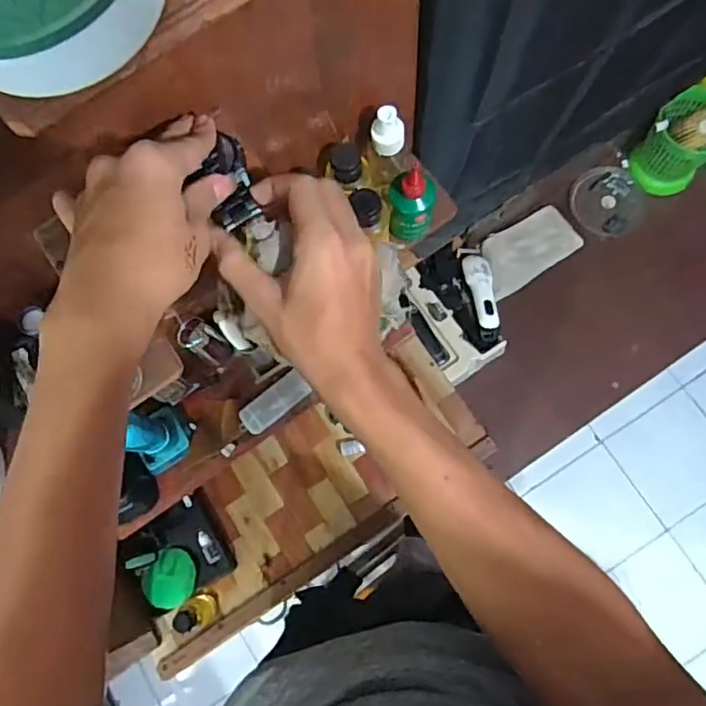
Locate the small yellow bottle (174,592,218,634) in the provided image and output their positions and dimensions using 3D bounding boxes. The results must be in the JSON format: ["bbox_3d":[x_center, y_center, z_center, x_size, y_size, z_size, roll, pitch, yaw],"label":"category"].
[{"bbox_3d":[-0.215,0.356,0.809,0.033,0.103,0.043,-36,78,-4],"label":"small yellow bottle"}]

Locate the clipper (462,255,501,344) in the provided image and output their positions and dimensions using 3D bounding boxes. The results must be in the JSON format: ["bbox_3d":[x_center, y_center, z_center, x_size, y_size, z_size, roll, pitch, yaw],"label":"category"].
[{"bbox_3d":[0.226,-0.099,1.042,0.050,0.034,0.168,-7,77,3],"label":"clipper"}]

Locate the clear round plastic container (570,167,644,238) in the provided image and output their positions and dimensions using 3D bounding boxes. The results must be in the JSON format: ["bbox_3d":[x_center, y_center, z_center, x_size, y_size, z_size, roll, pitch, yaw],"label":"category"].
[{"bbox_3d":[0.475,-0.280,1.111,0.130,0.023,0.129,0,87,-4],"label":"clear round plastic container"}]

